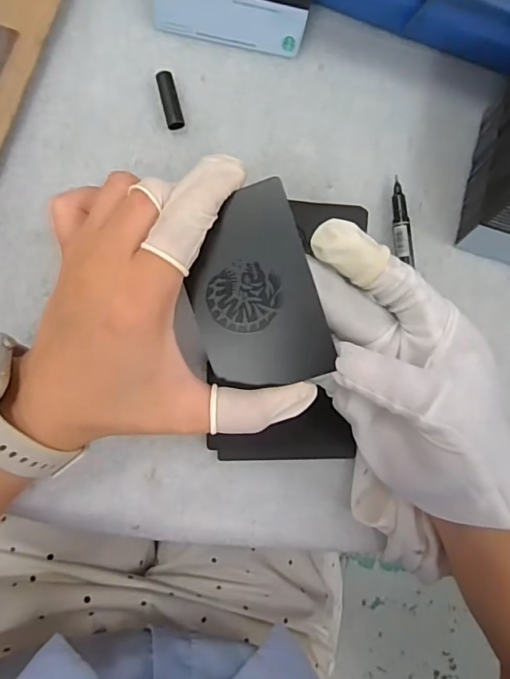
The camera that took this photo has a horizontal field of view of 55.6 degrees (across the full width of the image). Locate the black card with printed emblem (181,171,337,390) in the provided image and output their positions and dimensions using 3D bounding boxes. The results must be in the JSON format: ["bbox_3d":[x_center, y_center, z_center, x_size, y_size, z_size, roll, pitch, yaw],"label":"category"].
[{"bbox_3d":[-0.001,-0.020,0.209,0.052,0.004,0.081,-15,95,9],"label":"black card with printed emblem"}]

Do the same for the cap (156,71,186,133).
[{"bbox_3d":[-0.048,-0.137,0.278,0.010,0.009,0.031,-14,94,-8],"label":"cap"}]

